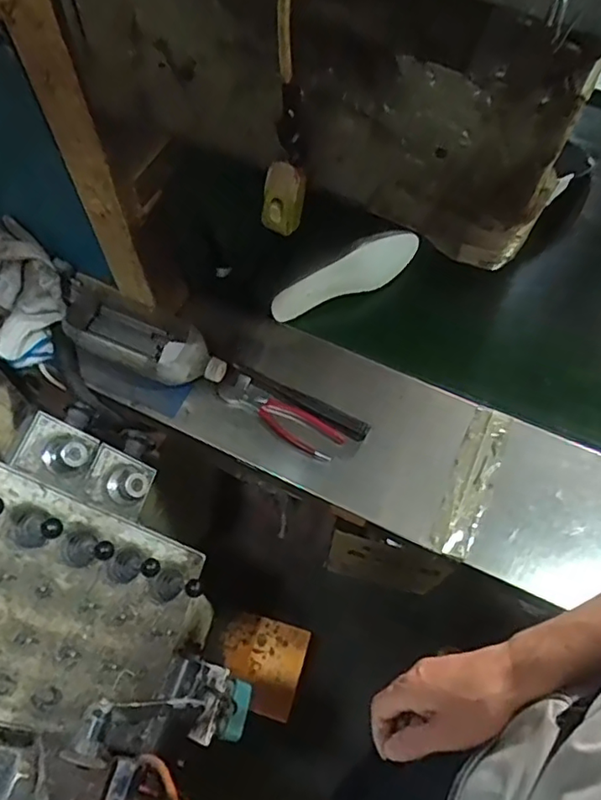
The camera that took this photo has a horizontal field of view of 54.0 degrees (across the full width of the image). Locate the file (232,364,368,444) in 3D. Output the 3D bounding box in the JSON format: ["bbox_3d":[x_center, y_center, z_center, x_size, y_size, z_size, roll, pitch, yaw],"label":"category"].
[{"bbox_3d":[-0.001,0.000,0.803,0.201,0.006,0.026,27,67,12],"label":"file"}]

